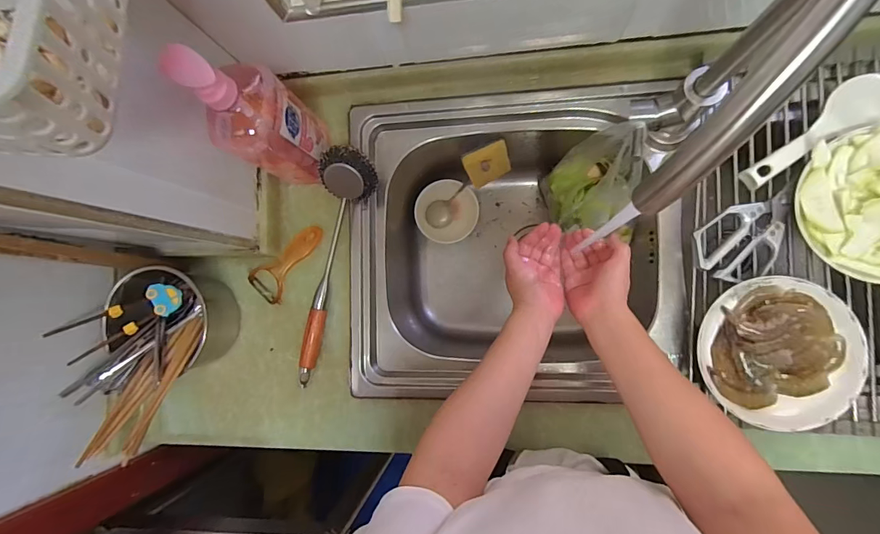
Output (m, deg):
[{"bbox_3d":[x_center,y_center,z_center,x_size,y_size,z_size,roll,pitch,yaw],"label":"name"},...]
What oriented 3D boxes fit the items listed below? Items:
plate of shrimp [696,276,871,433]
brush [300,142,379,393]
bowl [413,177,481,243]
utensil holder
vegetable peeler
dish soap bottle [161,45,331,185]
[{"bbox_3d":[0.408,0.103,0.499,0.179,0.032,0.168,0,89,9],"label":"plate of shrimp"},{"bbox_3d":[-0.147,0.004,0.574,0.076,0.057,0.325,8,88,9],"label":"brush"},{"bbox_3d":[0.014,-0.099,0.773,0.109,0.075,0.106,0,87,9],"label":"bowl"},{"bbox_3d":[-0.369,0.068,0.589,0.138,0.103,0.127,0,87,9],"label":"utensil holder"},{"bbox_3d":[-0.228,-0.010,0.612,0.063,0.012,0.132,41,95,7],"label":"vegetable peeler"},{"bbox_3d":[-0.216,-0.174,0.478,0.084,0.246,0.098,26,91,9],"label":"dish soap bottle"}]

